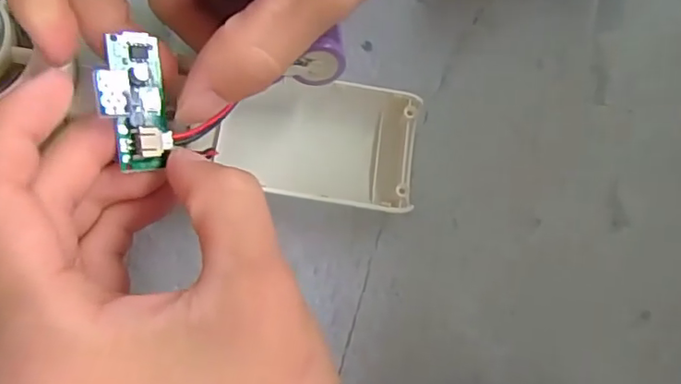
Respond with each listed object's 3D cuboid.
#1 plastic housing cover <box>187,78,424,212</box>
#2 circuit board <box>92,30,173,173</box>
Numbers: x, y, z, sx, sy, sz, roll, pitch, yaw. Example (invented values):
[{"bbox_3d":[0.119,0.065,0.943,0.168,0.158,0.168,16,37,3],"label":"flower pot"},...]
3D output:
[{"bbox_3d":[-0.009,-0.019,0.196,0.067,0.018,0.043,8,78,2],"label":"plastic housing cover"},{"bbox_3d":[-0.059,-0.026,0.157,0.009,0.022,0.036,-12,80,25],"label":"circuit board"}]

